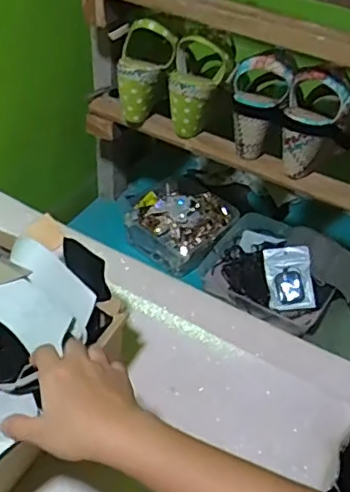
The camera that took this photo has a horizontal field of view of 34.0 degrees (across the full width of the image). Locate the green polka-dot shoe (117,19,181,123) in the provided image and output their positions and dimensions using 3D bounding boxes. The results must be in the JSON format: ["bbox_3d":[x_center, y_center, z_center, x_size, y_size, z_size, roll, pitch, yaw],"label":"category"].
[{"bbox_3d":[-0.041,-0.253,0.827,0.081,0.141,0.078,3,43,-3],"label":"green polka-dot shoe"}]

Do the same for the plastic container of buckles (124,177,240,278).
[{"bbox_3d":[0.010,-0.045,1.015,0.164,0.072,0.168,29,48,23],"label":"plastic container of buckles"}]

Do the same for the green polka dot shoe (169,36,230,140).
[{"bbox_3d":[0.033,-0.226,0.810,0.081,0.129,0.071,6,43,1],"label":"green polka dot shoe"}]

